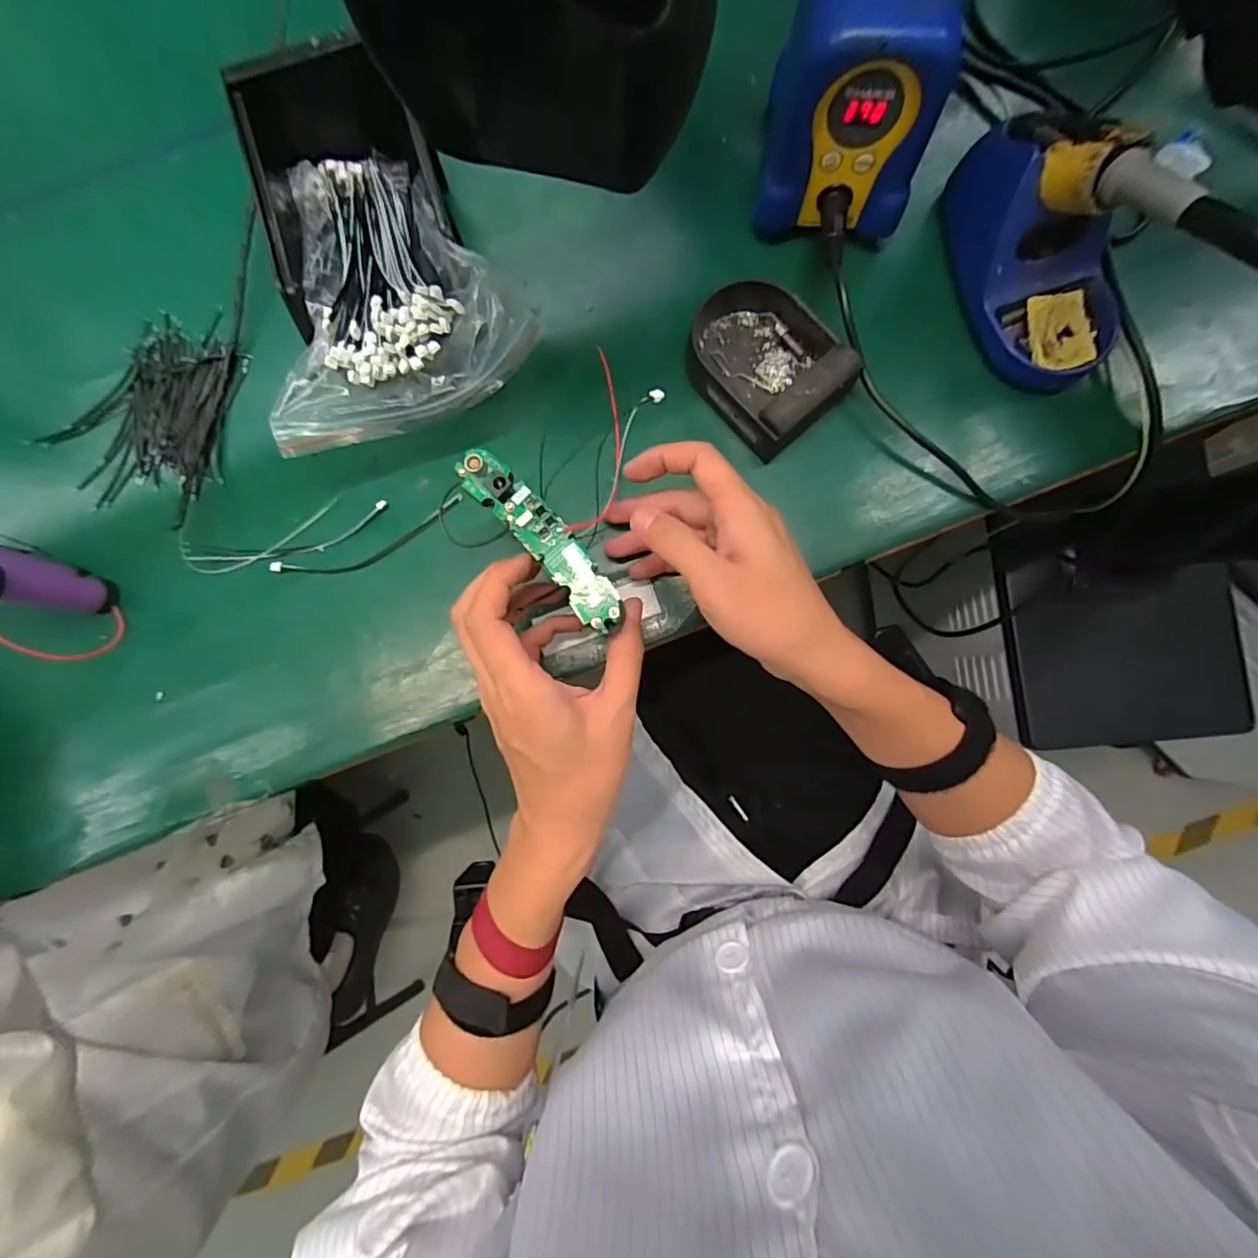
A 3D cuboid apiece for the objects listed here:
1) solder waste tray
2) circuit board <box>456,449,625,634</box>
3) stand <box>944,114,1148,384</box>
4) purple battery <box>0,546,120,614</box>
[{"bbox_3d":[0.083,-0.172,0.359,0.082,0.040,0.105,-42,84,-2],"label":"solder waste tray"},{"bbox_3d":[-0.042,-0.045,0.281,0.024,0.016,0.111,-41,85,-5],"label":"circuit board"},{"bbox_3d":[0.258,-0.233,0.330,0.095,0.071,0.147,-1,84,2],"label":"stand"},{"bbox_3d":[-0.360,-0.029,0.338,0.031,0.082,0.031,14,86,5],"label":"purple battery"}]

